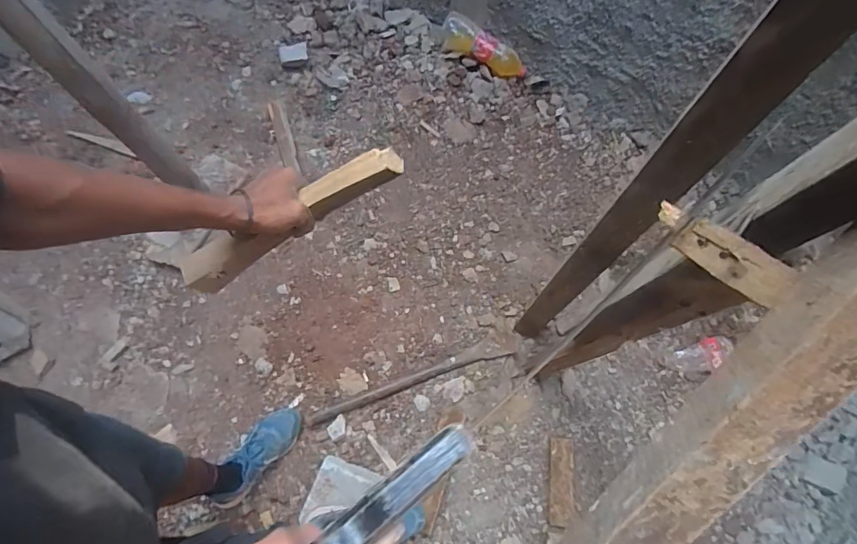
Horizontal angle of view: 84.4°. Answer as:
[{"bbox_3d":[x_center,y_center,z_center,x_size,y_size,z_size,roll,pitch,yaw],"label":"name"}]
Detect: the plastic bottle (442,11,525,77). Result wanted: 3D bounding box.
[{"bbox_3d":[0.183,-0.762,1.625,0.318,0.104,0.107,37,72,13],"label":"plastic bottle"}]

